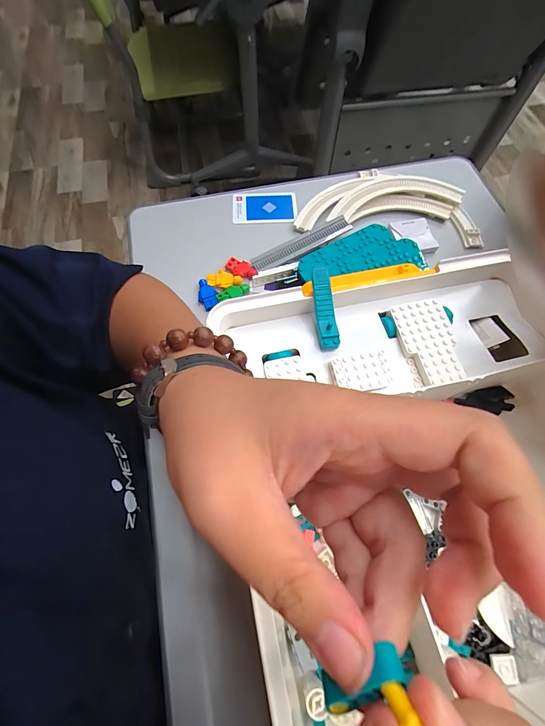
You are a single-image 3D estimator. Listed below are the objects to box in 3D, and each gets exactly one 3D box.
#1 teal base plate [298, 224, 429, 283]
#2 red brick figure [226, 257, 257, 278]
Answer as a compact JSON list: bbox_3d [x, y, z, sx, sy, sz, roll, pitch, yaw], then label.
[{"bbox_3d":[0.099,-0.129,0.368,0.146,0.011,0.068,-7,61,-4],"label":"teal base plate"},{"bbox_3d":[-0.034,-0.111,0.375,0.039,0.013,0.022,37,72,14],"label":"red brick figure"}]

